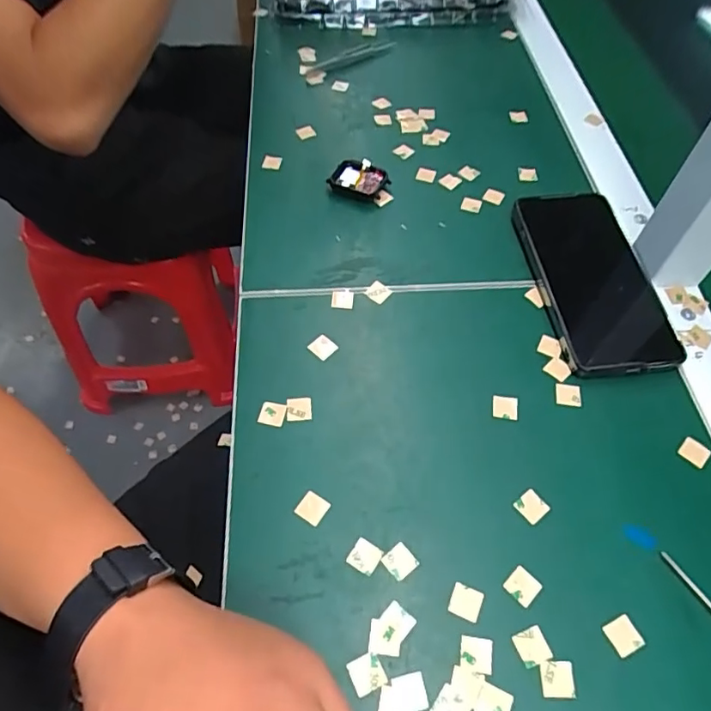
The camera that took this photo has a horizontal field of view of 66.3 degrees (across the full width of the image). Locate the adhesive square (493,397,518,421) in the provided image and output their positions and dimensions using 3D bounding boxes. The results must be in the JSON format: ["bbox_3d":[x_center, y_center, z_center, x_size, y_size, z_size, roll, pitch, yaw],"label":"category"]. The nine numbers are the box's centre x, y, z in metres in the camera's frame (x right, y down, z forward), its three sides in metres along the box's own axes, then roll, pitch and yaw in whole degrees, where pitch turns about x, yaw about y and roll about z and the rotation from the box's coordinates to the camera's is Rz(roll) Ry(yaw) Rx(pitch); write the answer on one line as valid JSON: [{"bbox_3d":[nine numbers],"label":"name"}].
[{"bbox_3d":[0.096,0.033,0.349,0.016,0.004,0.014,5,56,2],"label":"adhesive square"}]

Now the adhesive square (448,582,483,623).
[{"bbox_3d":[0.058,0.128,0.284,0.016,0.004,0.016,20,58,12],"label":"adhesive square"}]

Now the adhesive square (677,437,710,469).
[{"bbox_3d":[0.209,0.059,0.335,0.016,0.004,0.015,37,63,21],"label":"adhesive square"}]

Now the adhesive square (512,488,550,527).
[{"bbox_3d":[0.102,0.087,0.315,0.016,0.004,0.016,-31,62,-20],"label":"adhesive square"}]

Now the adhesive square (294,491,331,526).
[{"bbox_3d":[-0.025,0.087,0.310,0.015,0.004,0.015,31,61,18],"label":"adhesive square"}]

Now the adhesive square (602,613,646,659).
[{"bbox_3d":[0.137,0.143,0.278,0.015,0.004,0.016,-25,60,-16],"label":"adhesive square"}]

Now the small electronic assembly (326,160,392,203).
[{"bbox_3d":[0.003,-0.147,0.461,0.048,0.015,0.034,18,58,11],"label":"small electronic assembly"}]

